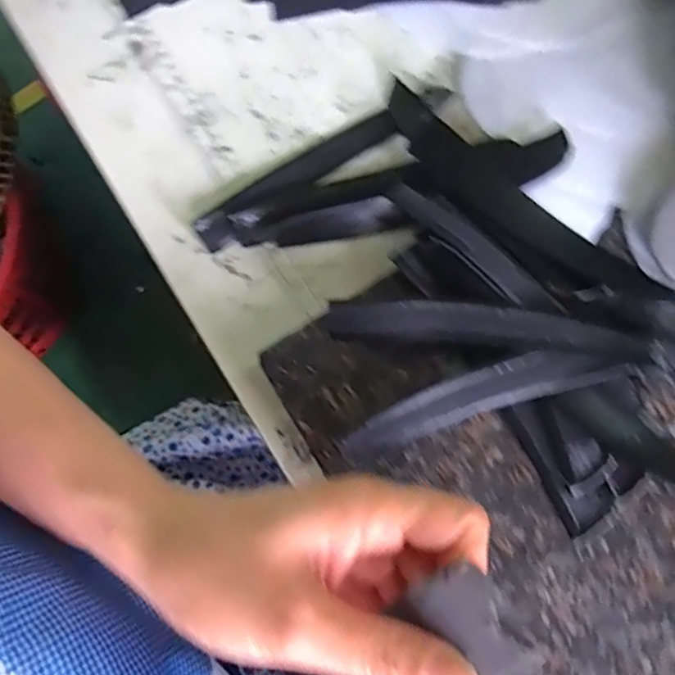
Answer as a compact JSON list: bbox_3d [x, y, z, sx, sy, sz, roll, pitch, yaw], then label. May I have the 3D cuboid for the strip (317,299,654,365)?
[{"bbox_3d":[0.071,-0.005,0.288,0.151,0.007,0.021,5,104,10],"label":"strip"}]

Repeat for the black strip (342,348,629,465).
[{"bbox_3d":[0.068,0.029,0.286,0.135,0.020,0.022,-19,77,0],"label":"black strip"}]

